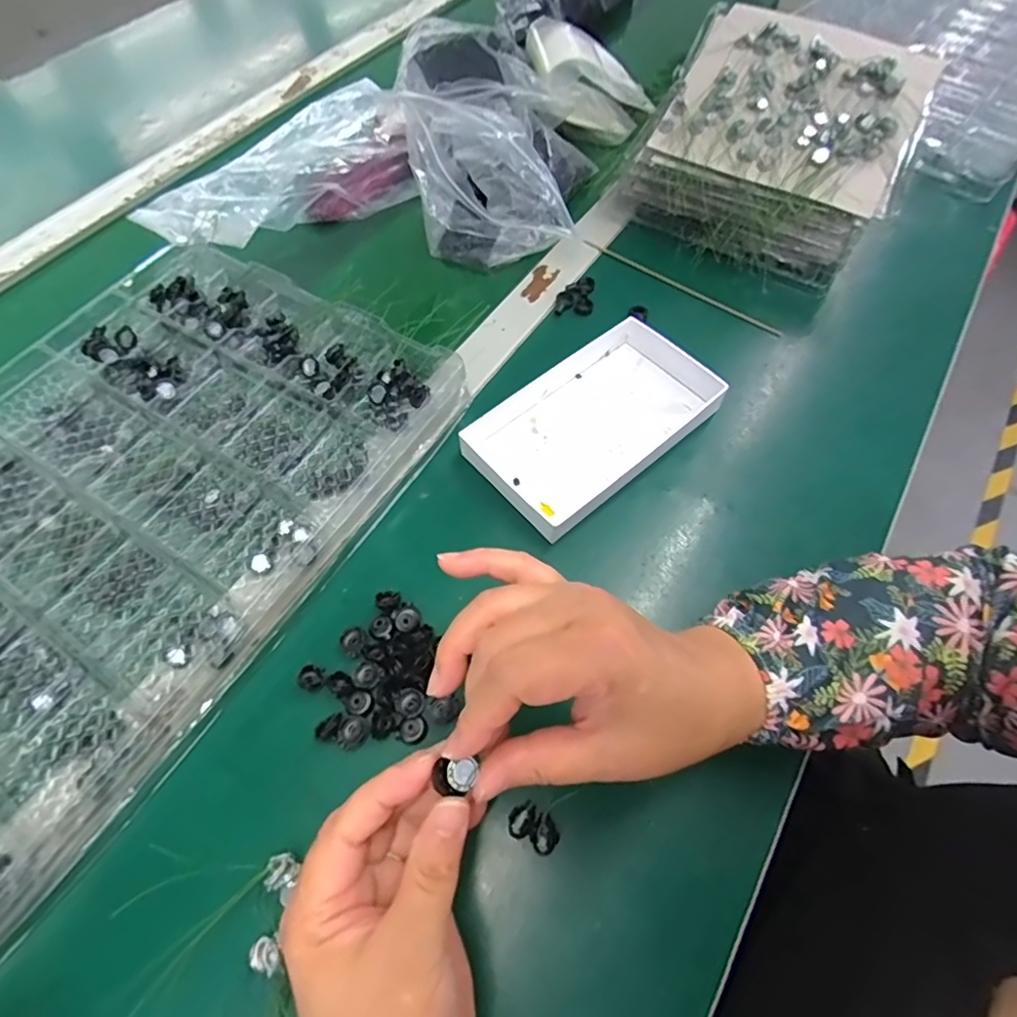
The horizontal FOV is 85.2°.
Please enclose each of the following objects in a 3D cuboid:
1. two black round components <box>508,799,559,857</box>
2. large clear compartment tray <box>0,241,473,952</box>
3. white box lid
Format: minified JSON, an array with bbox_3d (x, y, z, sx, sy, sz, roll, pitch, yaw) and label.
[{"bbox_3d":[0.013,0.165,0.285,0.026,0.004,0.017,30,67,16],"label":"two black round components"},{"bbox_3d":[-0.273,-0.003,0.366,0.306,0.034,0.431,28,64,15],"label":"large clear compartment tray"},{"bbox_3d":[0.058,-0.068,0.402,0.170,0.026,0.112,-37,67,-19],"label":"white box lid"}]

